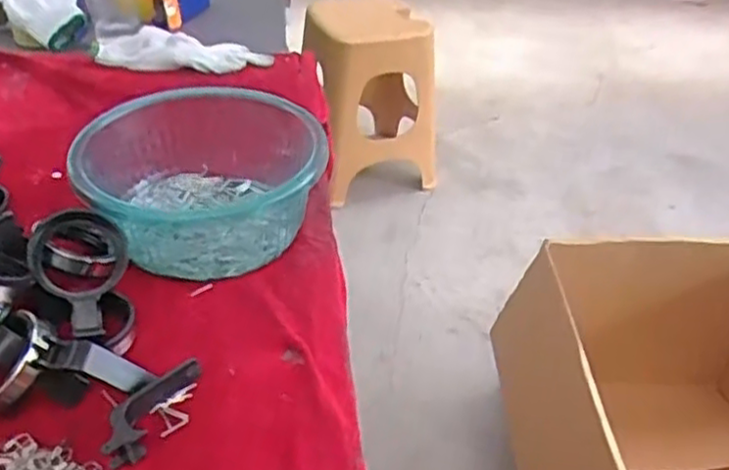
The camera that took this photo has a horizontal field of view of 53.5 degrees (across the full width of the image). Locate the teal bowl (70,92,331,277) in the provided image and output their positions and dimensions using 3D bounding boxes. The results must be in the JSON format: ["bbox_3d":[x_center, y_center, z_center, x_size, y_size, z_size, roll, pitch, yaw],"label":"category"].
[{"bbox_3d":[-0.144,-0.060,0.666,0.209,0.081,0.177,-5,38,-8],"label":"teal bowl"}]

